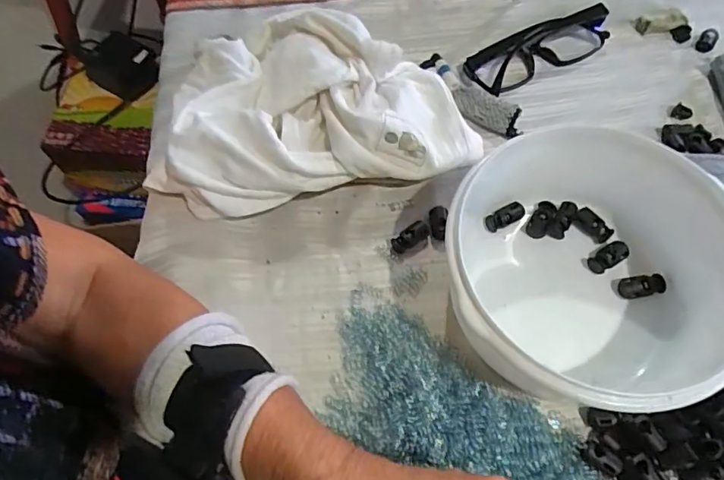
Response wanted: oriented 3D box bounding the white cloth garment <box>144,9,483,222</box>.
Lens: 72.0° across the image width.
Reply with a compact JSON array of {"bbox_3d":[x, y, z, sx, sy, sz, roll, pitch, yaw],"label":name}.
[{"bbox_3d":[-0.041,-0.100,0.374,0.231,0.061,0.148,-12,62,-6],"label":"white cloth garment"}]

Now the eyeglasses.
[{"bbox_3d":[0.152,-0.162,0.425,0.132,0.025,0.036,-27,65,-14],"label":"eyeglasses"}]

